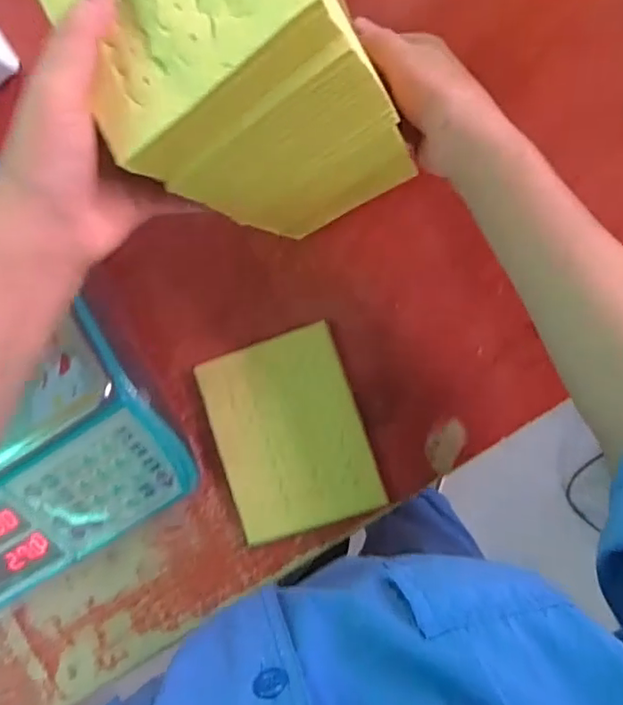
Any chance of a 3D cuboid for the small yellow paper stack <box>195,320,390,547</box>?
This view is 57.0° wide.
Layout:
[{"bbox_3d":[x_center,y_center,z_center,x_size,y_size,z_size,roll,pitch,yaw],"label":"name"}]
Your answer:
[{"bbox_3d":[-0.019,0.070,0.491,0.123,0.011,0.161,-19,84,8],"label":"small yellow paper stack"}]

